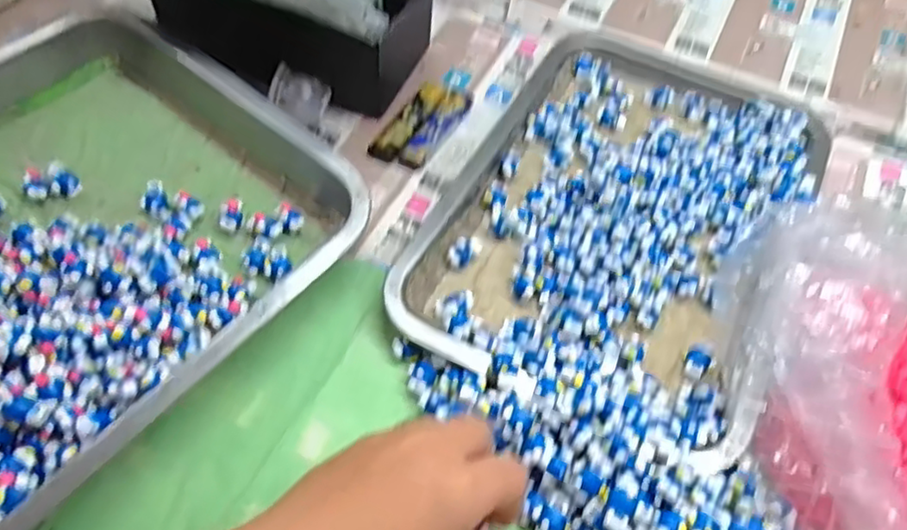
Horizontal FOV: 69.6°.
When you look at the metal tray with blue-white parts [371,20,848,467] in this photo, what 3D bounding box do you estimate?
[{"bbox_3d":[0.118,-0.046,0.428,0.204,0.035,0.338,25,58,14],"label":"metal tray with blue-white parts"}]

